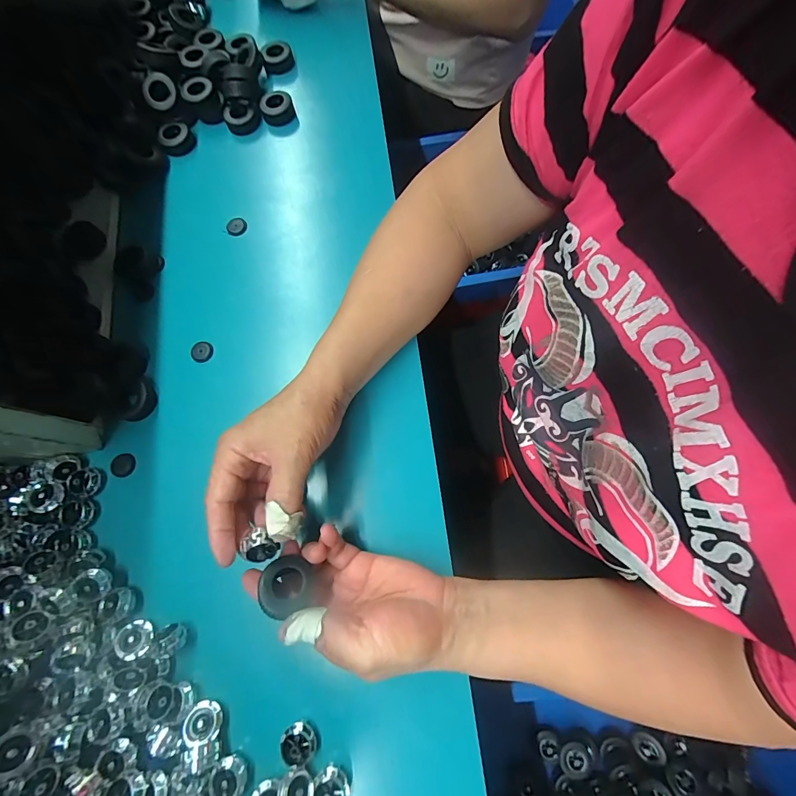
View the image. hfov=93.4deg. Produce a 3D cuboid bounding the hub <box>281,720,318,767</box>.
[{"bbox_3d":[-0.071,0.249,0.270,0.025,0.013,0.024,-8,60,-21],"label":"hub"}]

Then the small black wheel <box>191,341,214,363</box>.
[{"bbox_3d":[-0.191,-0.045,0.367,0.020,0.006,0.022,0,73,1],"label":"small black wheel"}]

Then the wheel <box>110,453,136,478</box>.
[{"bbox_3d":[-0.249,0.061,0.340,0.018,0.005,0.020,-8,73,-2],"label":"wheel"}]

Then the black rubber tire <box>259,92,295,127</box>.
[{"bbox_3d":[-0.141,-0.338,0.437,0.037,0.015,0.035,0,73,1],"label":"black rubber tire"}]

